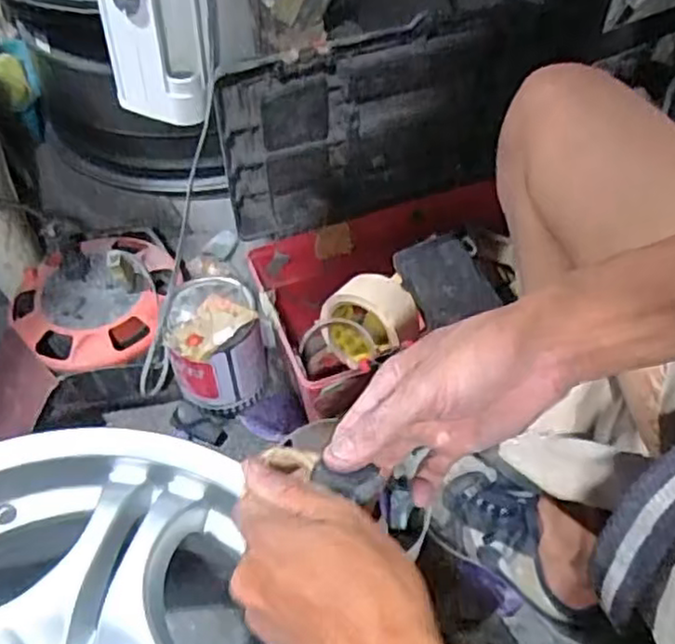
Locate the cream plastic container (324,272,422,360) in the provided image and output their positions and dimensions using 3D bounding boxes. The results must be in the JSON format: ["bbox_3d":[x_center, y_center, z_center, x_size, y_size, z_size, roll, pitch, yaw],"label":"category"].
[{"bbox_3d":[0.042,-0.002,0.747,0.096,0.091,0.076,20,55,17],"label":"cream plastic container"}]

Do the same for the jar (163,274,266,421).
[{"bbox_3d":[-0.133,0.029,0.759,0.098,0.129,0.096,-1,51,1],"label":"jar"}]

